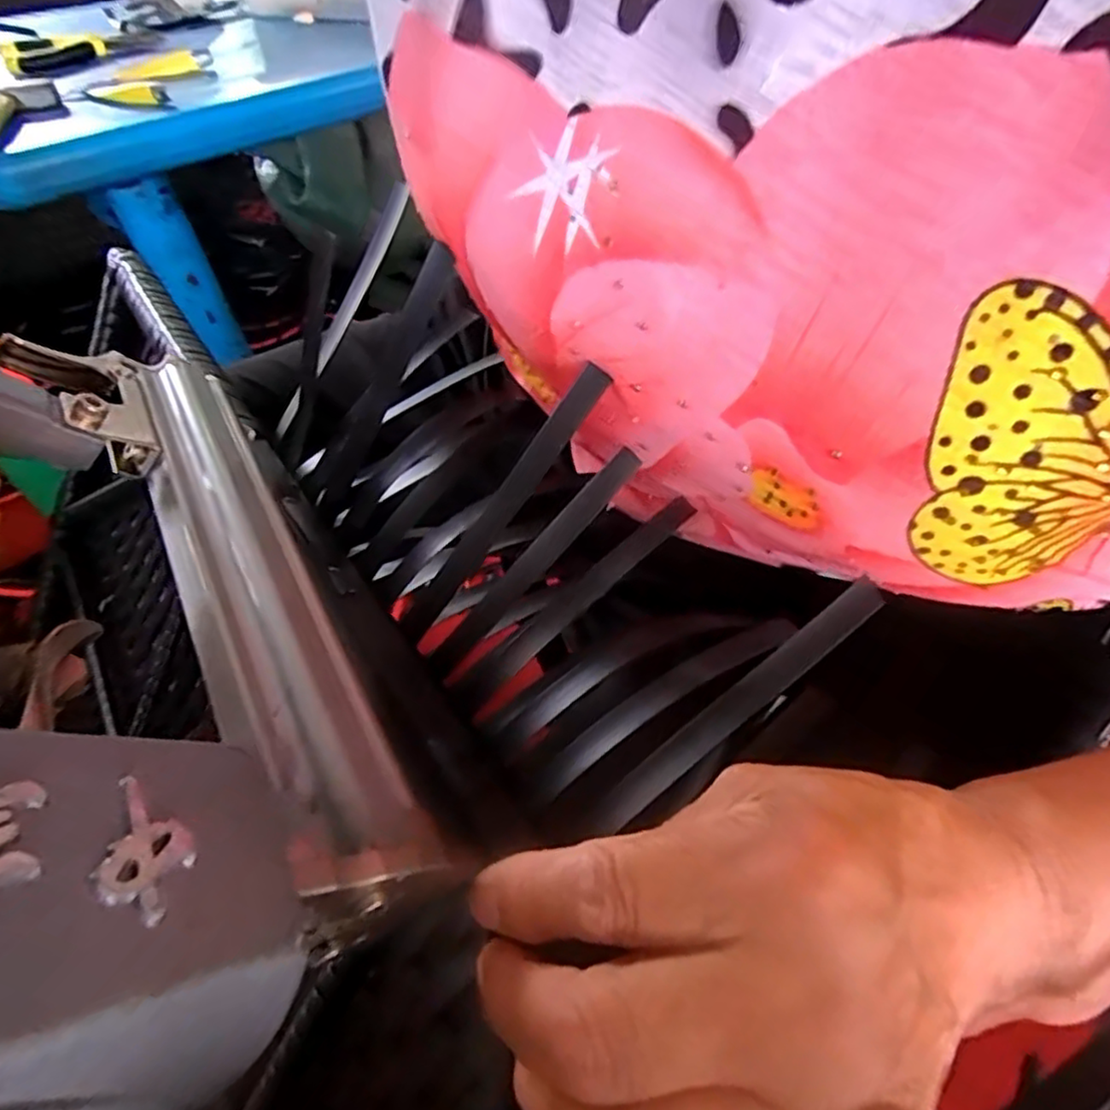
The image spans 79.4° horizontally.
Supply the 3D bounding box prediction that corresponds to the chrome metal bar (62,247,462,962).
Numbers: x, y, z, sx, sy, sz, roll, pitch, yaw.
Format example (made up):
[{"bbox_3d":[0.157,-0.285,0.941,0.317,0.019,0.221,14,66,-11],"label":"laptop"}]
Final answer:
[{"bbox_3d":[-0.107,-0.020,0.202,0.037,0.021,0.279,-27,55,-18],"label":"chrome metal bar"}]

